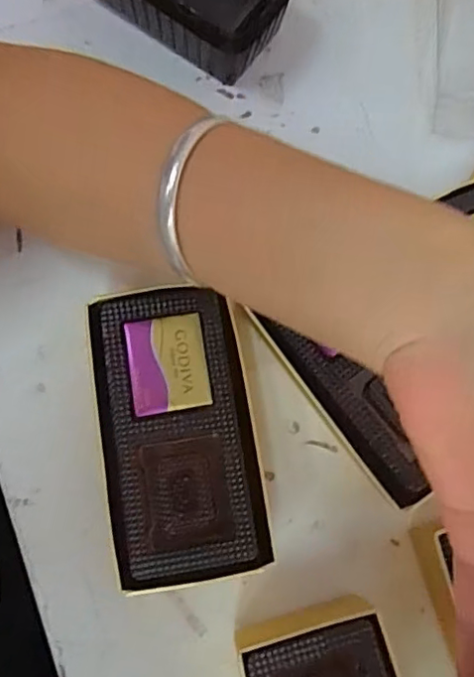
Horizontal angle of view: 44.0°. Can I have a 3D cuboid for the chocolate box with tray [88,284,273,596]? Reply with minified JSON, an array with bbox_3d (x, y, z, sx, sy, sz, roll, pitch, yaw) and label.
[{"bbox_3d":[-0.024,0.039,0.247,0.060,0.033,0.114,-8,77,-2],"label":"chocolate box with tray"}]

